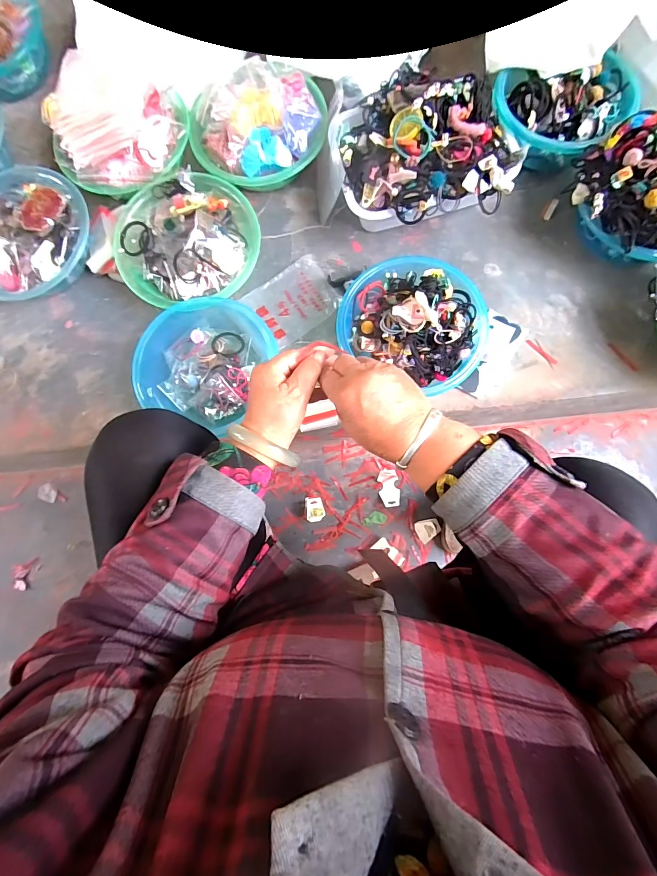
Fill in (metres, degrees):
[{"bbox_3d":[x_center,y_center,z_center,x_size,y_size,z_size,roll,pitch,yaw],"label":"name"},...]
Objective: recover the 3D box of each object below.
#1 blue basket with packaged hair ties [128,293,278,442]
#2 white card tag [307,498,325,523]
[{"bbox_3d":[-0.200,-0.122,0.610,0.180,0.072,0.202,30,83,6],"label":"blue basket with packaged hair ties"},{"bbox_3d":[-0.026,0.149,0.773,0.038,0.007,0.050,0,89,-20],"label":"white card tag"}]

